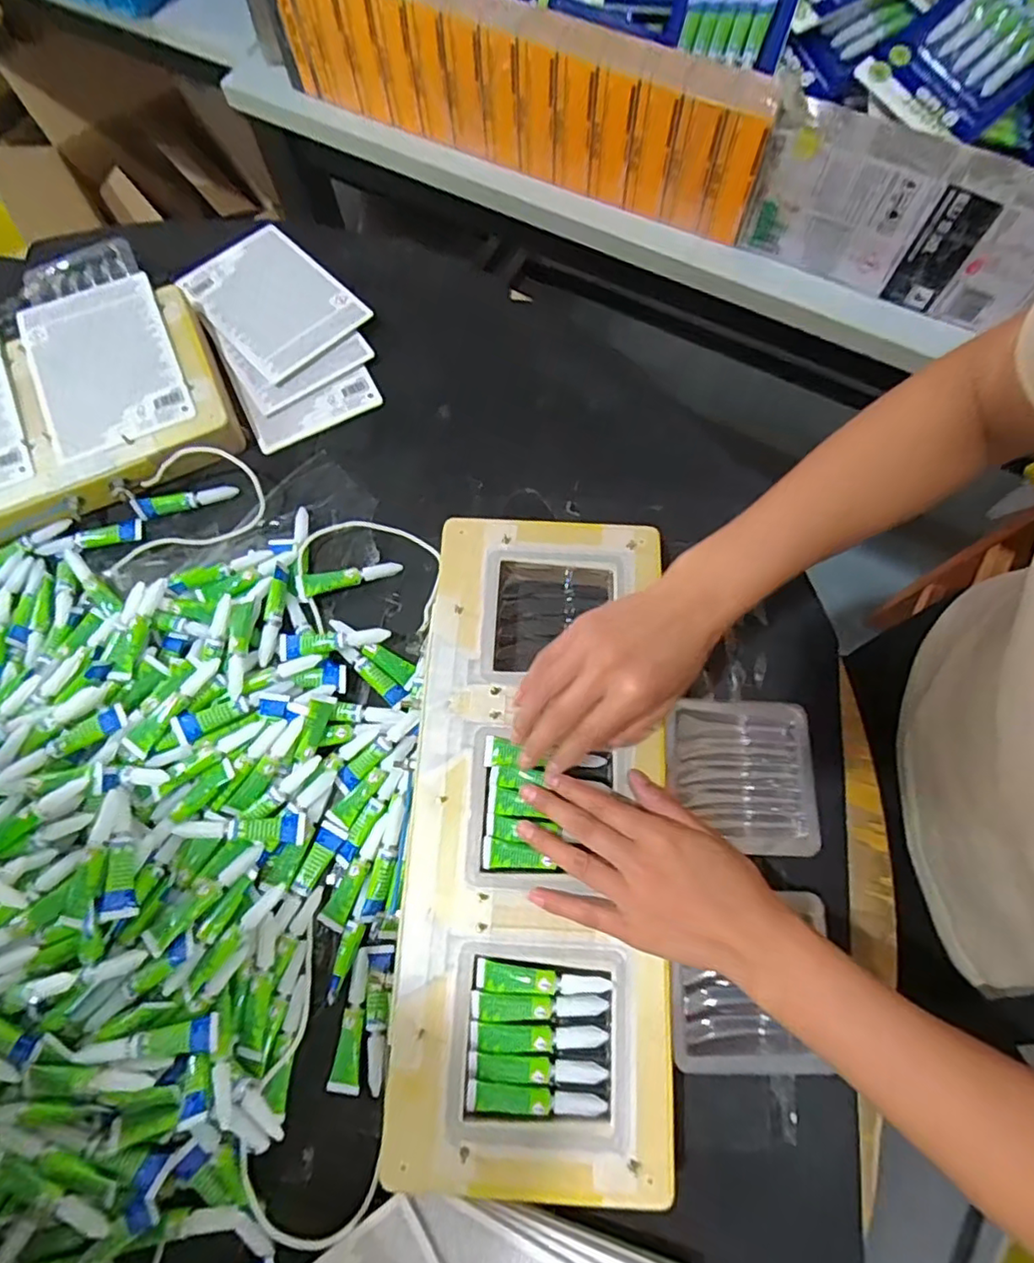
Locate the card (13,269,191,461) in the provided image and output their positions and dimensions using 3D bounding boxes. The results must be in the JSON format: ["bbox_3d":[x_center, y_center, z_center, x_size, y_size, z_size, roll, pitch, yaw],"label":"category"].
[{"bbox_3d":[-0.354,-0.233,0.531,0.116,0.007,0.165,-24,77,-6],"label":"card"}]

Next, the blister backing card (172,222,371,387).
[{"bbox_3d":[-0.231,-0.314,0.585,0.112,0.007,0.164,-41,74,-11],"label":"blister backing card"}]

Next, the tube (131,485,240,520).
[{"bbox_3d":[-0.280,-0.112,0.525,0.083,0.011,0.014,-15,72,-3],"label":"tube"}]

